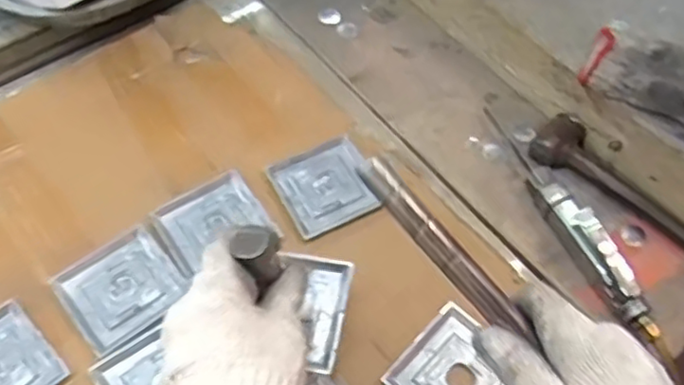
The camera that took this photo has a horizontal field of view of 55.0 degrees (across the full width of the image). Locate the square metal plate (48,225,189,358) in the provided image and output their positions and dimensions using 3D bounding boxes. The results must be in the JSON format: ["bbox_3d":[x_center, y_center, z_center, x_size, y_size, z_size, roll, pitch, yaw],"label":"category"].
[{"bbox_3d":[-0.187,0.081,0.560,0.089,0.004,0.087,-34,64,-22],"label":"square metal plate"}]

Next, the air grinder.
[{"bbox_3d":[0.198,0.013,0.586,0.026,0.044,0.257,-16,59,-12],"label":"air grinder"}]

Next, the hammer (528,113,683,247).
[{"bbox_3d":[0.261,-0.003,0.605,0.191,0.028,0.042,40,64,21],"label":"hammer"}]

